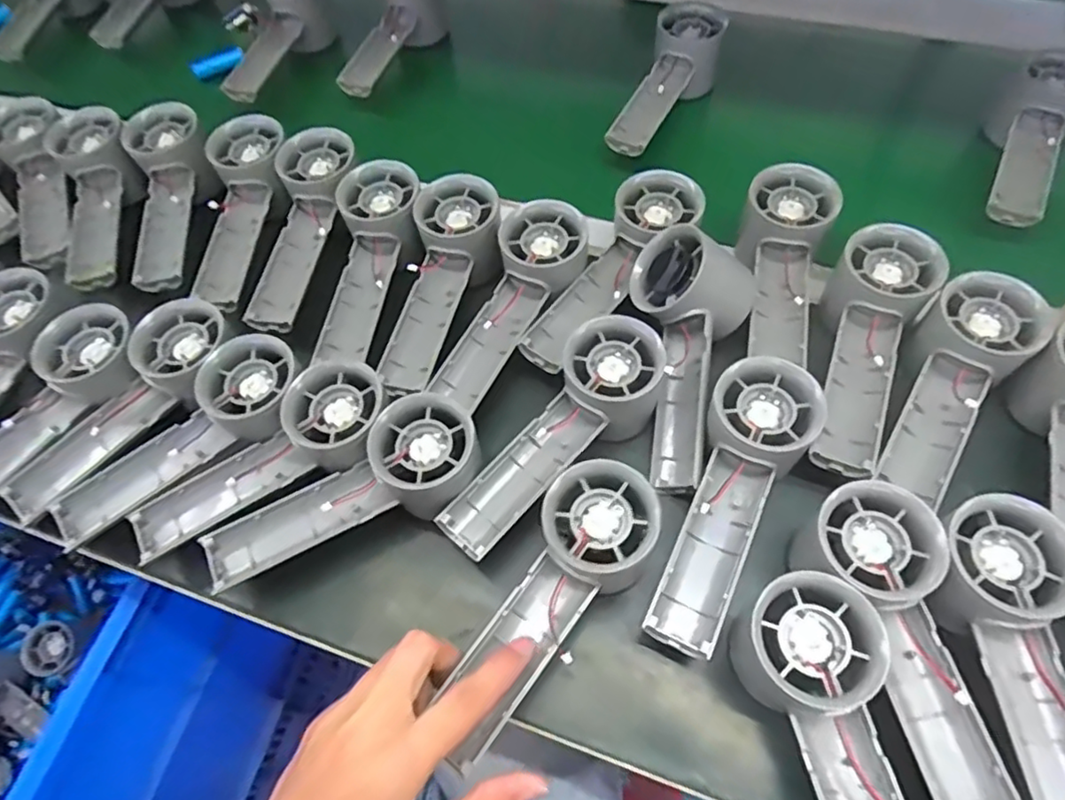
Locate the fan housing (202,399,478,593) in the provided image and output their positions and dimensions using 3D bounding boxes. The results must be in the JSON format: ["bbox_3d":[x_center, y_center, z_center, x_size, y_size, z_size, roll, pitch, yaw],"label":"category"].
[{"bbox_3d":[-0.100,0.055,0.337,0.155,0.030,0.057,-33,64,-13],"label":"fan housing"}]

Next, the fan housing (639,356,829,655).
[{"bbox_3d":[0.102,0.050,0.325,0.055,0.037,0.158,24,65,16],"label":"fan housing"}]

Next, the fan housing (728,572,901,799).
[{"bbox_3d":[0.135,0.160,0.271,0.063,0.033,0.157,-13,74,-3],"label":"fan housing"}]

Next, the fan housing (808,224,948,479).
[{"bbox_3d":[0.201,-0.026,0.379,0.054,0.041,0.153,17,76,13],"label":"fan housing"}]

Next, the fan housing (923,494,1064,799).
[{"bbox_3d":[0.223,0.125,0.283,0.053,0.036,0.156,-6,73,1],"label":"fan housing"}]

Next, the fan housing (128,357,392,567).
[{"bbox_3d":[-0.152,0.037,0.356,0.158,0.026,0.058,-36,64,-1],"label":"fan housing"}]

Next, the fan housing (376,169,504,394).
[{"bbox_3d":[-0.057,-0.080,0.409,0.058,0.034,0.153,7,62,8],"label":"fan housing"}]

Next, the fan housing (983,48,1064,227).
[{"bbox_3d":[0.366,-0.191,0.464,0.056,0.054,0.147,30,67,19],"label":"fan housing"}]

